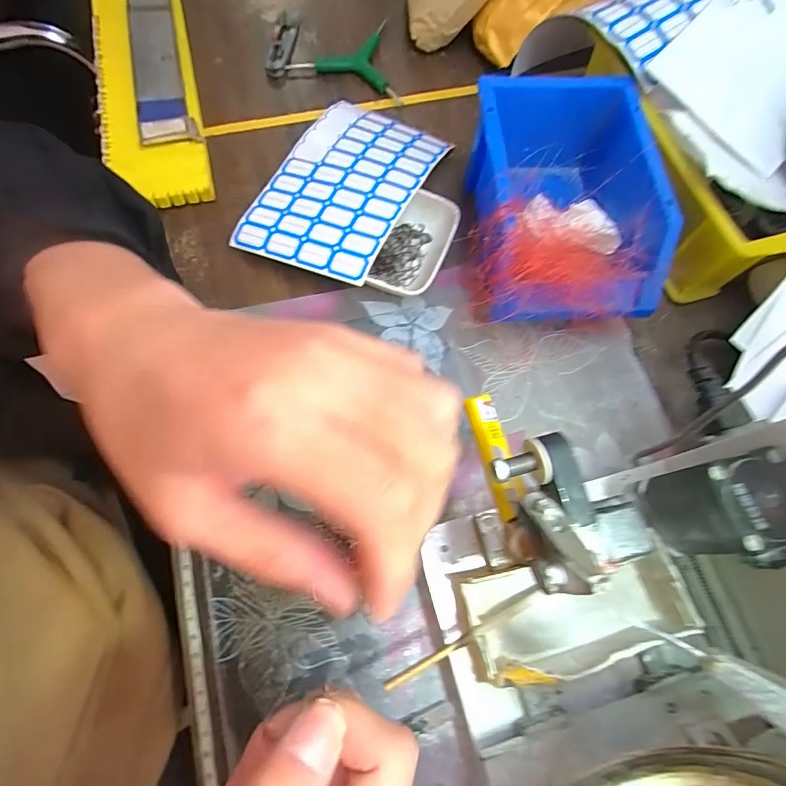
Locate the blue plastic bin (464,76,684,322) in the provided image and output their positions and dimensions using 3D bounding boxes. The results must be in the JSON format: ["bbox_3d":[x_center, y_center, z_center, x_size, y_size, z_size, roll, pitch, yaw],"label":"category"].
[{"bbox_3d":[0.126,-0.138,0.338,0.132,0.082,0.192,3,69,-1],"label":"blue plastic bin"}]

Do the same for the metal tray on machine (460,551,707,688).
[{"bbox_3d":[0.101,0.121,0.241,0.118,0.035,0.052,-10,70,-6],"label":"metal tray on machine"}]

